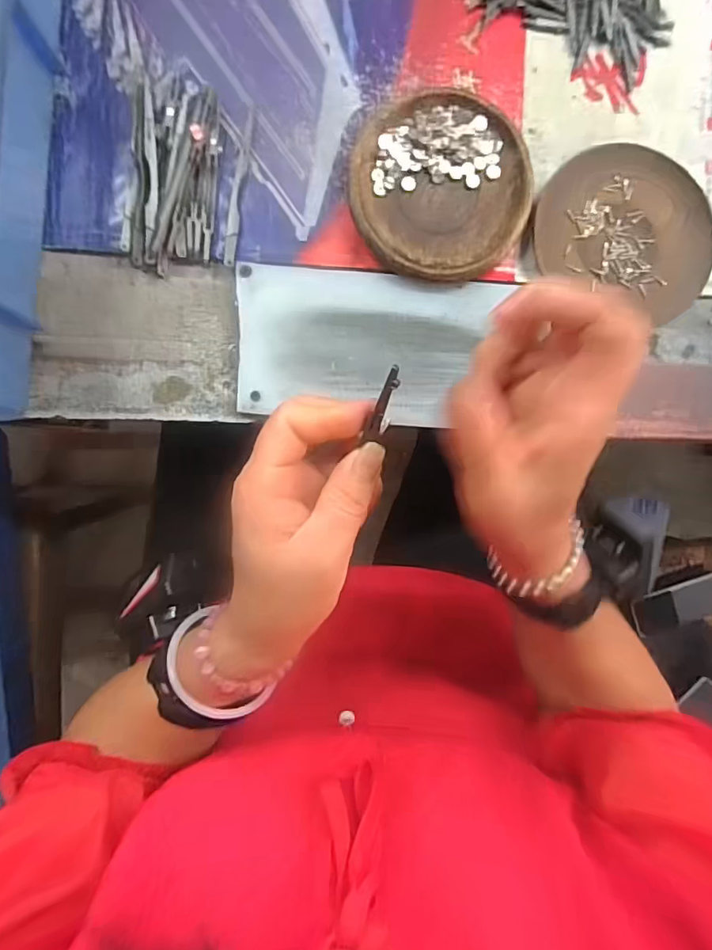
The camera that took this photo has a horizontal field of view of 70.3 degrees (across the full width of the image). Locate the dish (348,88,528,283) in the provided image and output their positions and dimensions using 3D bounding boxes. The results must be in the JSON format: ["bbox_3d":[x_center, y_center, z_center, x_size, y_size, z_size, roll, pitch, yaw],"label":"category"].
[{"bbox_3d":[0.052,-0.179,0.314,0.107,0.015,0.114,0,93,-4],"label":"dish"}]

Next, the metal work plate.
[{"bbox_3d":[0.006,-0.081,0.318,0.157,0.010,0.091,4,93,-5],"label":"metal work plate"}]

